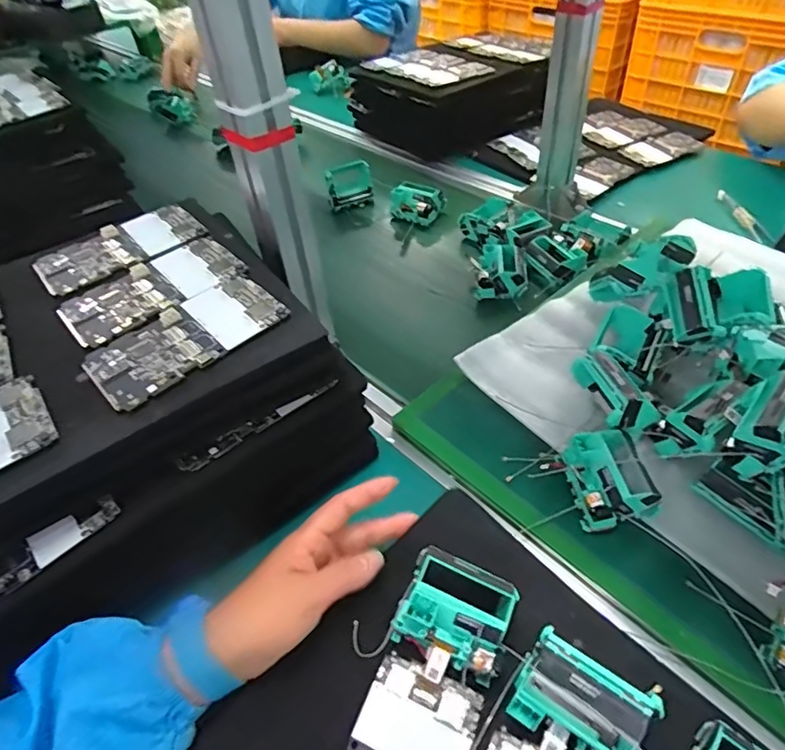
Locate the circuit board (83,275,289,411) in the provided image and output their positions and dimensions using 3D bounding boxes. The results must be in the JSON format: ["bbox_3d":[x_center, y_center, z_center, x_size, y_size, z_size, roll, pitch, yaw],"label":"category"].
[{"bbox_3d":[-0.143,-0.027,0.380,0.130,0.011,0.061,-36,52,-26],"label":"circuit board"}]

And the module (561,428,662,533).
[{"bbox_3d":[0.173,0.084,0.438,0.056,0.046,0.066,-9,45,-3],"label":"module"}]

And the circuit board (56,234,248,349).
[{"bbox_3d":[-0.183,-0.068,0.417,0.130,0.011,0.072,-37,53,-27],"label":"circuit board"}]

